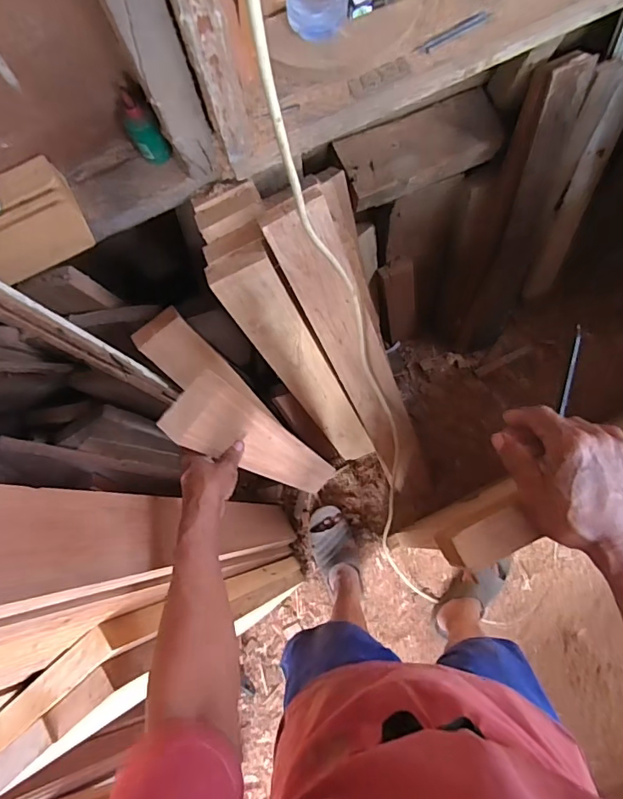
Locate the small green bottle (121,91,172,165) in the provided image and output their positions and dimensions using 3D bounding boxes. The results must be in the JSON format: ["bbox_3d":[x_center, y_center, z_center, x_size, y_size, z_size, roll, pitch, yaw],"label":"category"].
[{"bbox_3d":[-0.208,-0.333,0.585,0.033,0.088,0.044,-34,88,-2],"label":"small green bottle"}]

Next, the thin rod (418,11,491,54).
[{"bbox_3d":[0.184,-0.473,0.607,0.101,0.006,0.011,-30,88,-2],"label":"thin rod"}]

